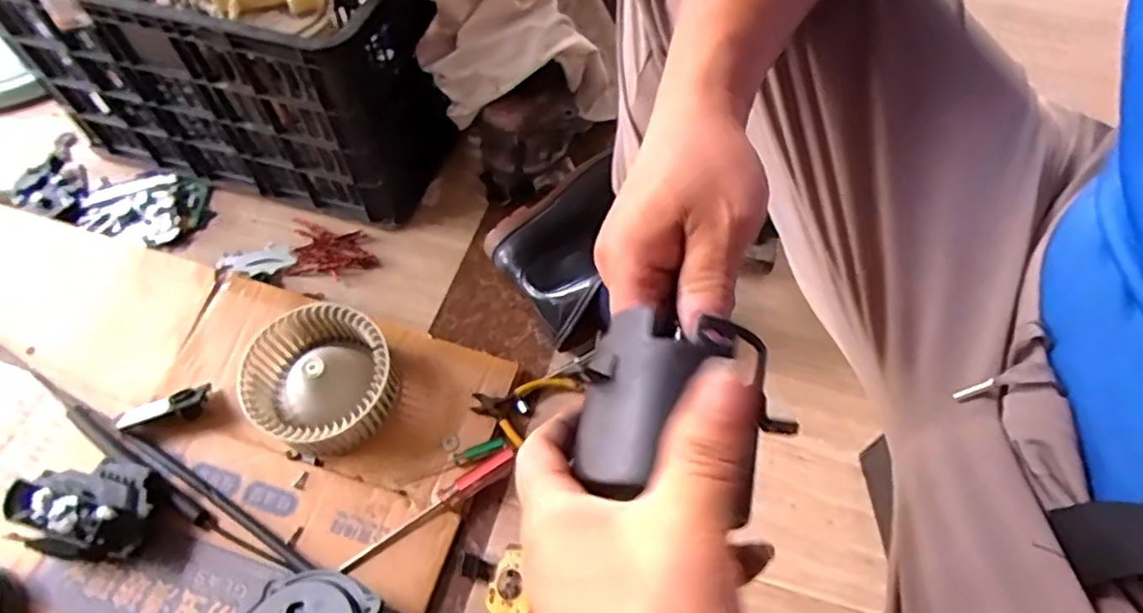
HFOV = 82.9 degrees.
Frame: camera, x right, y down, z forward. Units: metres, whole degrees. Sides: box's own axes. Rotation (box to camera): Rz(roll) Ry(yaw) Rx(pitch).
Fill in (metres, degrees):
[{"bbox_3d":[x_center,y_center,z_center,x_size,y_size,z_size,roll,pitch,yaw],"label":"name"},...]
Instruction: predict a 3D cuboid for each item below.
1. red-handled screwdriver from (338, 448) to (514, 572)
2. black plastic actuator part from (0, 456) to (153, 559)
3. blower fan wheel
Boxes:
[{"bbox_3d":[-0.142,0.197,0.642,0.192,0.014,0.015,-29,63,-17],"label":"red-handled screwdriver"},{"bbox_3d":[-0.451,0.190,0.608,0.117,0.066,0.085,0,58,0],"label":"black plastic actuator part"},{"bbox_3d":[-0.256,0.077,0.676,0.137,0.083,0.136,0,58,0],"label":"blower fan wheel"}]

